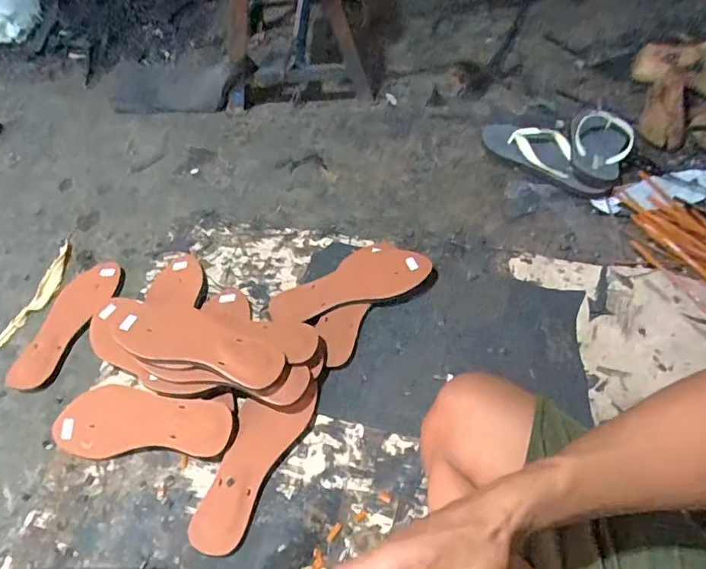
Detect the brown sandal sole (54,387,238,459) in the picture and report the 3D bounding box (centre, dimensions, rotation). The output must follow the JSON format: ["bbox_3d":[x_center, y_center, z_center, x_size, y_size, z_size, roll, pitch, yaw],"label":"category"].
[{"bbox_3d":[-0.279,0.185,0.669,0.240,0.008,0.087,3,71,9],"label":"brown sandal sole"}]

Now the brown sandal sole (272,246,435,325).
[{"bbox_3d":[-0.001,-0.009,0.800,0.263,0.015,0.115,-12,53,-12],"label":"brown sandal sole"}]

